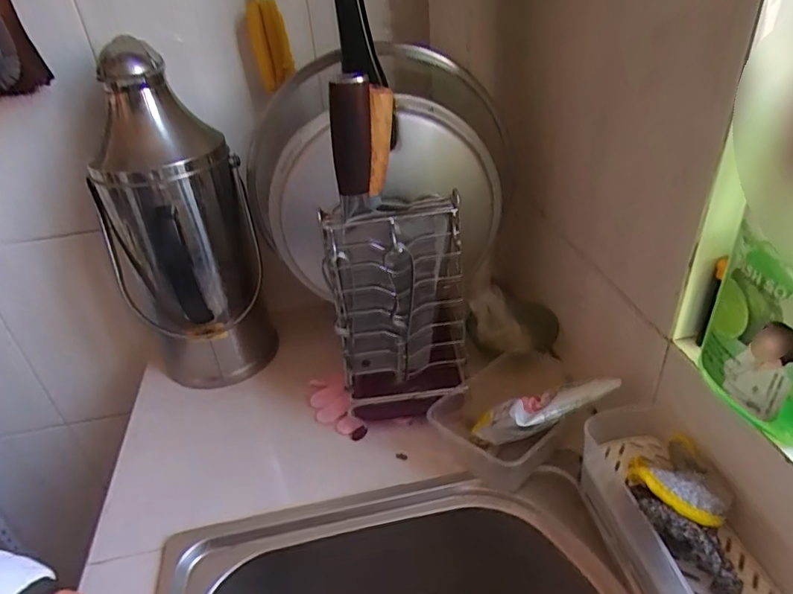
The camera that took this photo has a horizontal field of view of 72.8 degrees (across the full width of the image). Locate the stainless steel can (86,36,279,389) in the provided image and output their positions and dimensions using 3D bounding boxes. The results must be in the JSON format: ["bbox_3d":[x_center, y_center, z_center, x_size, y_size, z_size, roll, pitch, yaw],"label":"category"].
[{"bbox_3d":[-0.264,-0.076,0.657,0.138,0.387,0.138,11,37,24],"label":"stainless steel can"}]

